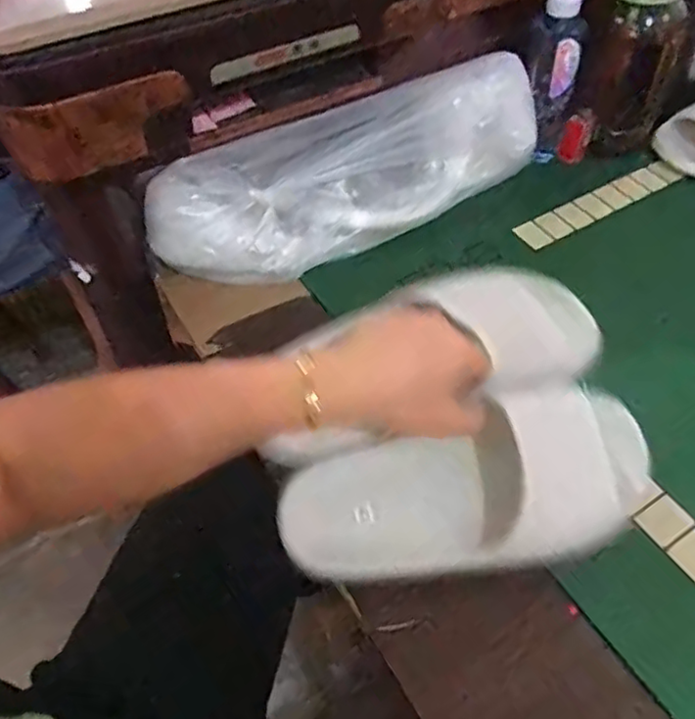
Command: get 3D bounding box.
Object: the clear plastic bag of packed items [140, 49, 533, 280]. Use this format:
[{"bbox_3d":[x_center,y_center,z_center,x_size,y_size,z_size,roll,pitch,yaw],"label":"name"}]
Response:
[{"bbox_3d":[0.013,-0.182,0.648,0.422,0.112,0.080,-25,55,-15],"label":"clear plastic bag of packed items"}]

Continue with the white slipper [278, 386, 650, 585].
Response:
[{"bbox_3d":[0.086,0.088,0.443,0.260,0.062,0.119,-13,80,-3],"label":"white slipper"}]

